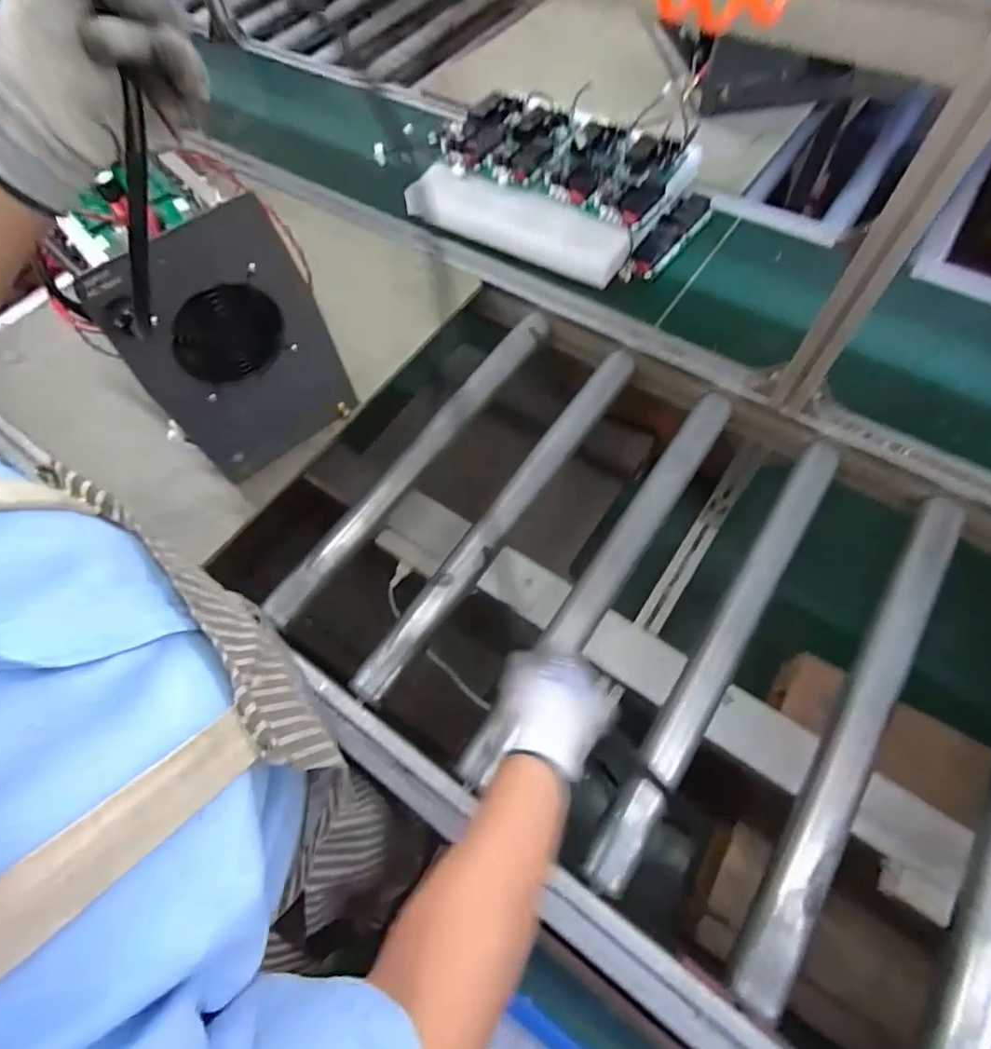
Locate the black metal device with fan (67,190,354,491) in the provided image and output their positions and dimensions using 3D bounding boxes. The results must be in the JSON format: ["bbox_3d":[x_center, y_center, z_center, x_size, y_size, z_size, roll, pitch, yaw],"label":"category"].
[{"bbox_3d":[-0.271,-0.174,0.589,0.192,0.291,0.048,-36,66,-14],"label":"black metal device with fan"}]

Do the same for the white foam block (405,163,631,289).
[{"bbox_3d":[0.026,-0.467,0.834,0.366,0.049,0.090,25,68,18],"label":"white foam block"}]

